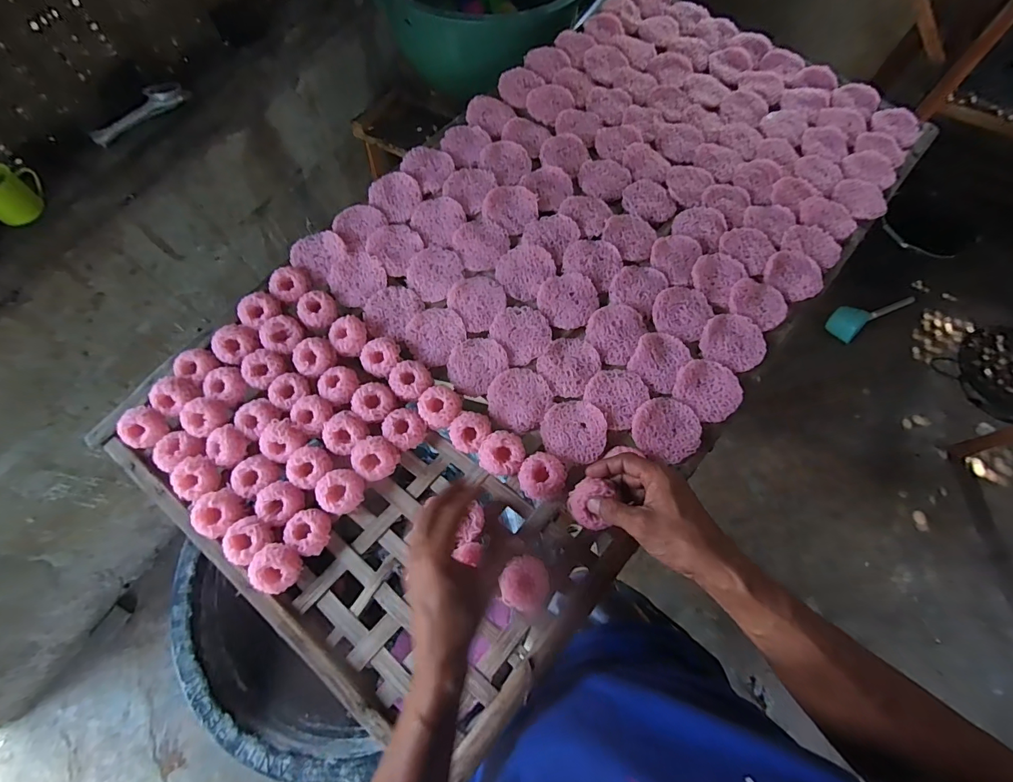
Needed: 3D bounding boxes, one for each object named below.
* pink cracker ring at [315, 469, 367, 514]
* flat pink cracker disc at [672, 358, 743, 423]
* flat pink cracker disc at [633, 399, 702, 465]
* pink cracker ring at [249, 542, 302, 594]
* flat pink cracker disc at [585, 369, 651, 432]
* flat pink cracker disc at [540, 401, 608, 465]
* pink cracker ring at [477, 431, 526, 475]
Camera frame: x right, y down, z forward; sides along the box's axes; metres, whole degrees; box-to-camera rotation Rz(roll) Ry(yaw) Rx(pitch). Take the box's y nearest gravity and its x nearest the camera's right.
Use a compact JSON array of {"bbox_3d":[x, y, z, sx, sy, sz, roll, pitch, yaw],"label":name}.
[{"bbox_3d":[-0.194,0.116,0.494,0.051,0.022,0.047,6,67,4],"label":"pink cracker ring"},{"bbox_3d":[0.245,-0.003,0.516,0.069,0.012,0.075,0,66,1],"label":"flat pink cracker disc"},{"bbox_3d":[0.188,0.044,0.503,0.076,0.011,0.072,0,66,1],"label":"flat pink cracker disc"},{"bbox_3d":[-0.254,0.191,0.462,0.048,0.028,0.049,6,67,4],"label":"pink cracker ring"},{"bbox_3d":[0.135,0.006,0.518,0.068,0.009,0.071,0,66,1],"label":"flat pink cracker disc"},{"bbox_3d":[0.080,0.048,0.510,0.075,0.013,0.071,0,66,1],"label":"flat pink cracker disc"},{"bbox_3d":[-0.006,0.073,0.501,0.051,0.021,0.048,0,66,1],"label":"pink cracker ring"}]

